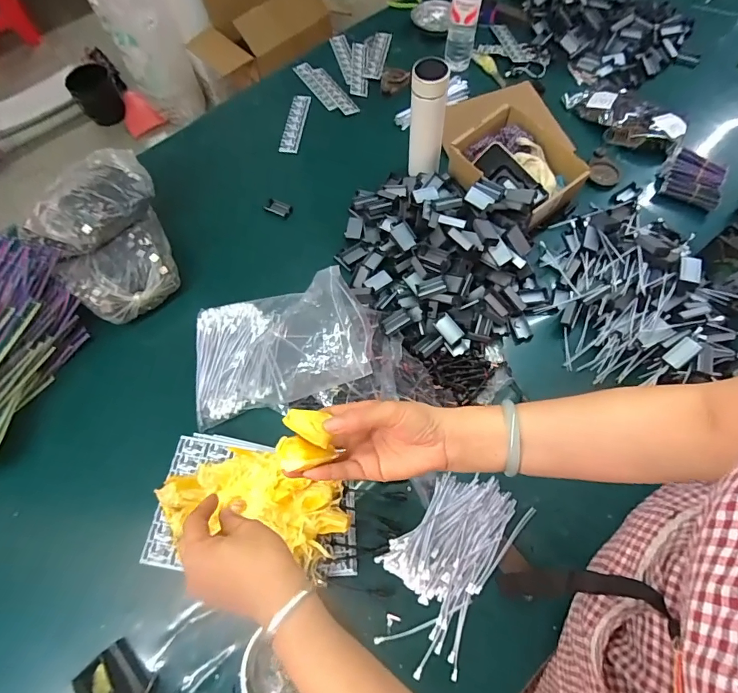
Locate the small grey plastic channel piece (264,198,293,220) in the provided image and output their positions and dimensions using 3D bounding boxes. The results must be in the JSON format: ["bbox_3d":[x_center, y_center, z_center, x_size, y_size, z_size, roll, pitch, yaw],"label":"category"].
[{"bbox_3d":[-0.188,-0.289,0.890,0.055,0.016,0.033,25,70,12],"label":"small grey plastic channel piece"}]

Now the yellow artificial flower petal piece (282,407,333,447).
[{"bbox_3d":[-0.050,0.066,0.359,0.038,0.020,0.025,17,68,9],"label":"yellow artificial flower petal piece"}]

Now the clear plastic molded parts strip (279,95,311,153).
[{"bbox_3d":[-0.173,-0.525,1.000,0.043,0.009,0.173,9,76,9],"label":"clear plastic molded parts strip"}]

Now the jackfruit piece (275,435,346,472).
[{"bbox_3d":[-0.056,0.092,0.375,0.048,0.022,0.028,-11,67,-2],"label":"jackfruit piece"}]

